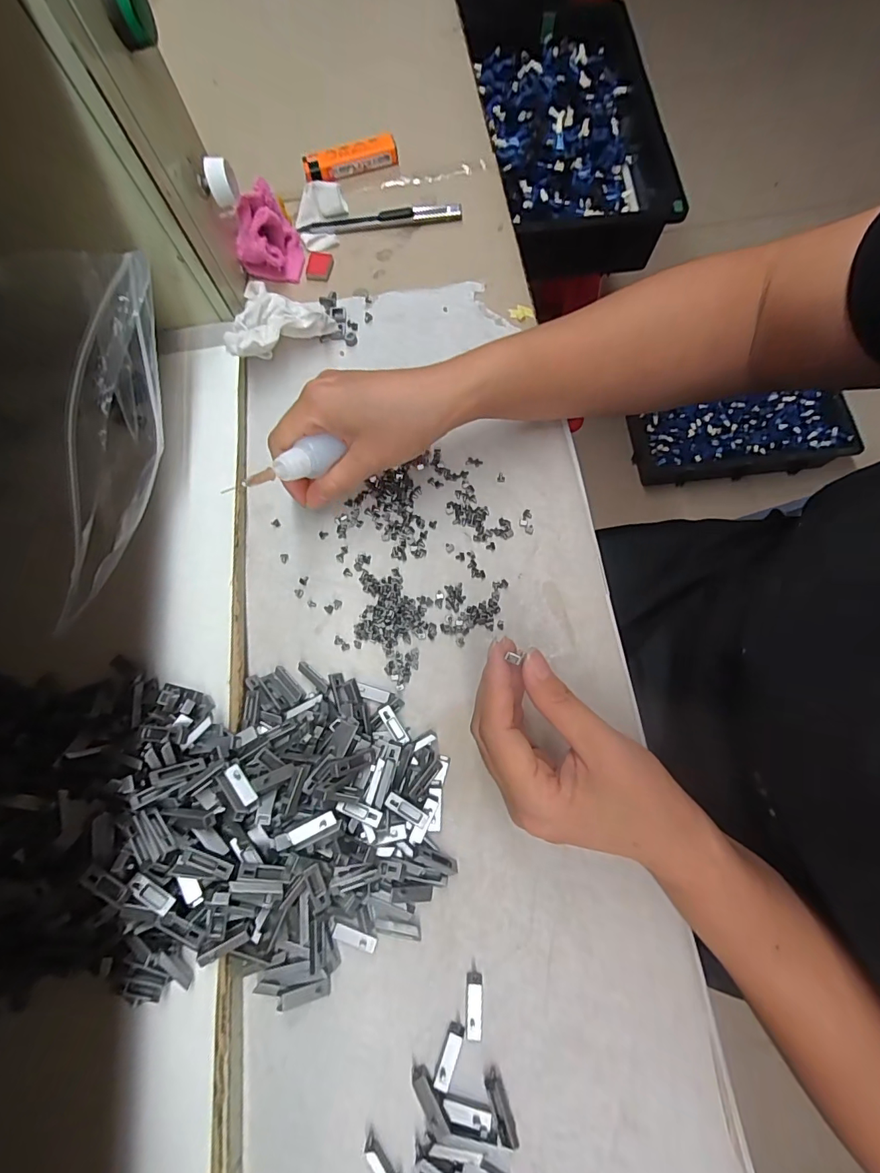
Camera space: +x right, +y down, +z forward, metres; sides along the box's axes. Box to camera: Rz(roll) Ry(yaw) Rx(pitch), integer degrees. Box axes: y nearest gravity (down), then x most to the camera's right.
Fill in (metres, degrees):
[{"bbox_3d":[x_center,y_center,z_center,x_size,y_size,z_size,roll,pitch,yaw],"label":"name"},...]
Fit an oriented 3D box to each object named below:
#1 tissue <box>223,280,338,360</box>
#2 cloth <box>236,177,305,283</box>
[{"bbox_3d":[-0.115,-0.197,0.341,0.071,0.024,0.076,-1,73,3],"label":"tissue"},{"bbox_3d":[-0.137,-0.274,0.358,0.048,0.037,0.055,-15,73,-1],"label":"cloth"}]

